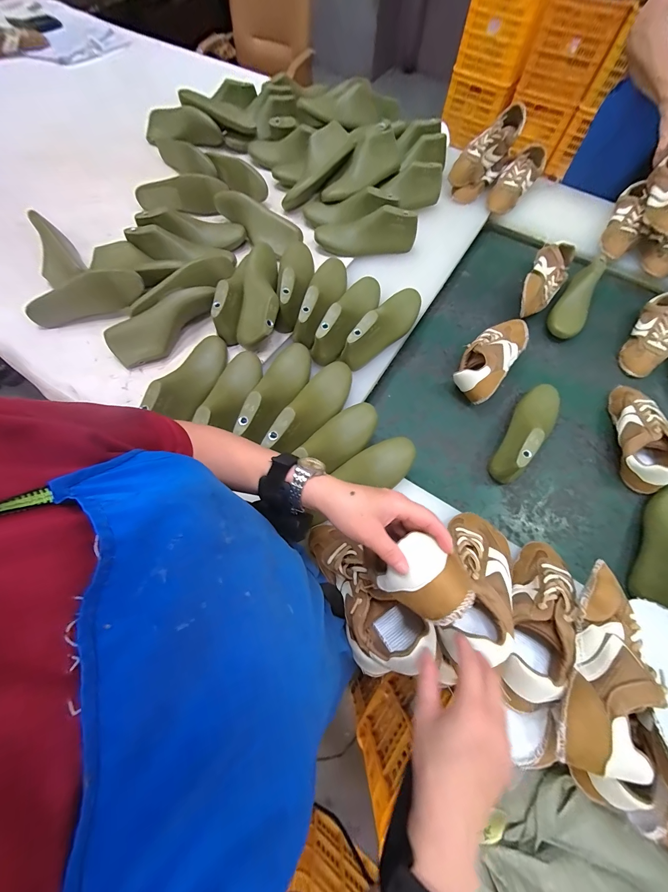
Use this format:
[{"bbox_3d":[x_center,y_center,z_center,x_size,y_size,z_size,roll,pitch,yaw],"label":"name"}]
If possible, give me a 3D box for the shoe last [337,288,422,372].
[{"bbox_3d":[0.107,-0.260,0.637,0.080,0.084,0.244,34,73,12],"label":"shoe last"}]

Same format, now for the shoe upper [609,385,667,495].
[{"bbox_3d":[0.638,-0.030,0.626,0.082,0.073,0.245,14,70,5],"label":"shoe upper"}]

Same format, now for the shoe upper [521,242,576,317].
[{"bbox_3d":[0.526,-0.411,0.760,0.089,0.076,0.219,30,72,11],"label":"shoe upper"}]

